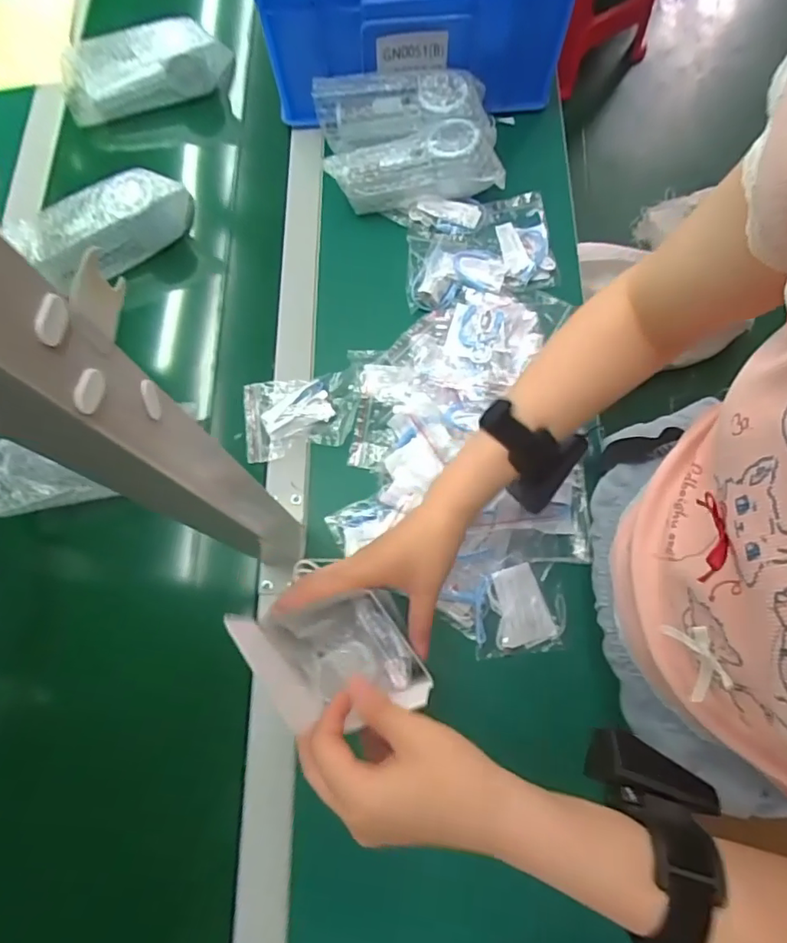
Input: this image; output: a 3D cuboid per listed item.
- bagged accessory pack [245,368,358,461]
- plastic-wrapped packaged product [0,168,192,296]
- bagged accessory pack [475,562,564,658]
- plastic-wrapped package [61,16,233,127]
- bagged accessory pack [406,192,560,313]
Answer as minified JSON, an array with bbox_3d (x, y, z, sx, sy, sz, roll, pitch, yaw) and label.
[{"bbox_3d":[-0.095,-0.059,0.560,0.118,0.022,0.082,-9,74,-4],"label":"bagged accessory pack"},{"bbox_3d":[-0.320,-0.275,0.598,0.183,0.069,0.072,-33,77,-11],"label":"plastic-wrapped packaged product"},{"bbox_3d":[0.118,0.124,0.493,0.076,0.027,0.083,0,74,-2],"label":"bagged accessory pack"},{"bbox_3d":[-0.306,-0.503,0.665,0.198,0.069,0.062,-17,75,-6],"label":"plastic-wrapped package"},{"bbox_3d":[0.095,-0.252,0.610,0.173,0.020,0.120,-11,74,-5],"label":"bagged accessory pack"}]

